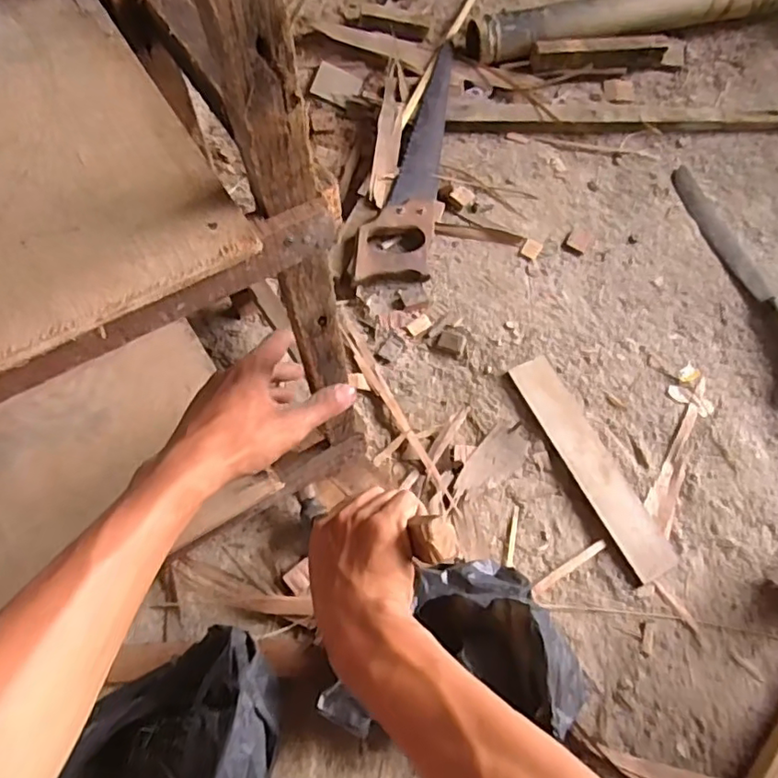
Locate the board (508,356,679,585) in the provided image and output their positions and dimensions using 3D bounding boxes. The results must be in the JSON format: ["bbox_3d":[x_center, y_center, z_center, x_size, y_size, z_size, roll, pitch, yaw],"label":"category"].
[{"bbox_3d":[0.221,0.080,0.653,0.051,0.016,0.259,-25,71,-11],"label":"board"}]

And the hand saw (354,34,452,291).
[{"bbox_3d":[0.035,-0.315,0.799,0.085,0.034,0.412,10,68,3],"label":"hand saw"}]

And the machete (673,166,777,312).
[{"bbox_3d":[0.462,-0.153,0.761,0.064,0.035,0.366,-12,68,-7],"label":"machete"}]

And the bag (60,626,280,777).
[{"bbox_3d":[-0.175,0.290,0.474,0.164,0.101,0.186,11,67,2],"label":"bag"}]

